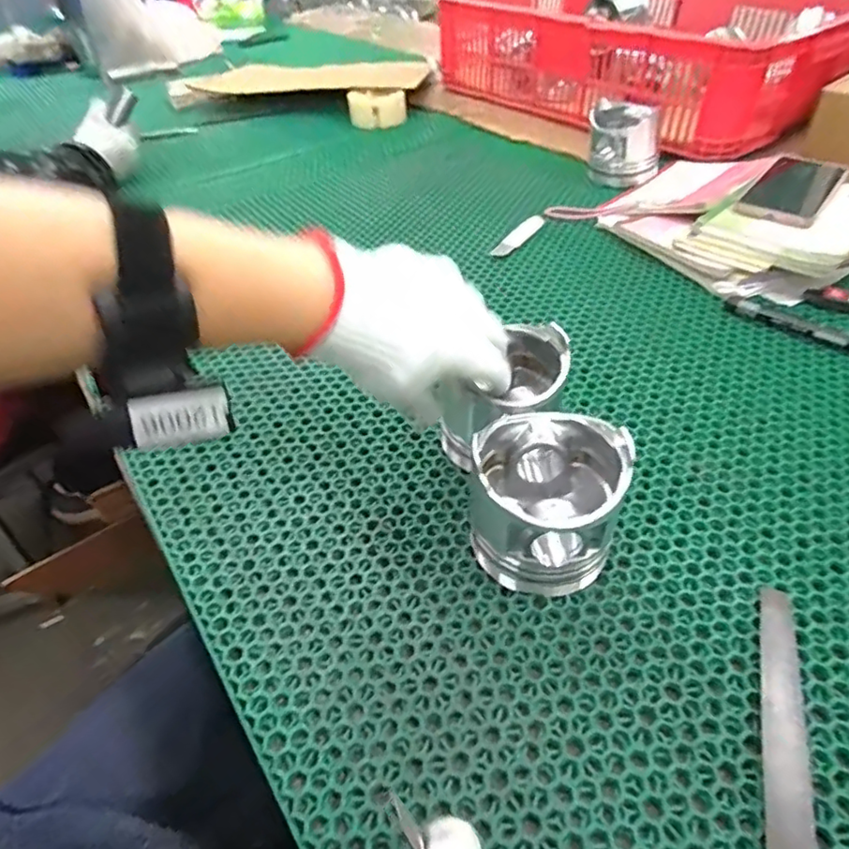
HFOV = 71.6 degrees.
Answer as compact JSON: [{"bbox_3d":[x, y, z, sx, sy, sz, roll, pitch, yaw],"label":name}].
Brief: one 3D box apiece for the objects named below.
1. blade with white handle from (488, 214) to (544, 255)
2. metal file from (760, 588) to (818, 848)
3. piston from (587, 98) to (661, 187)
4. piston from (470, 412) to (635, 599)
[{"bbox_3d":[0.112,-0.226,0.699,0.022,0.009,0.097,27,52,26],"label":"blade with white handle"},{"bbox_3d":[0.171,0.180,0.276,0.021,0.011,0.238,13,47,15],"label":"metal file"},{"bbox_3d":[0.271,-0.383,0.795,0.092,0.077,0.092,10,47,13],"label":"piston"},{"bbox_3d":[0.075,0.050,0.366,0.088,0.084,0.092,1,45,4],"label":"piston"}]

